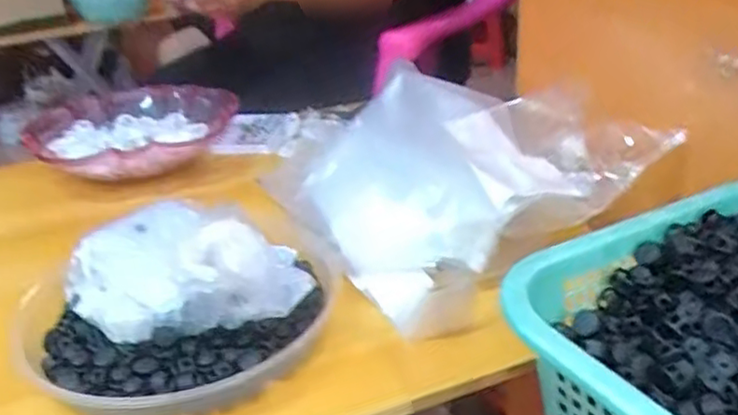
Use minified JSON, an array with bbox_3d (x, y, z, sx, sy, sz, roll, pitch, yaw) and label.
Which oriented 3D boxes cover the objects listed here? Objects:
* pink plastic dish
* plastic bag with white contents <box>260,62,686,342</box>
[{"bbox_3d":[-0.287,-0.093,0.835,0.223,0.062,0.257,1,29,13],"label":"pink plastic dish"},{"bbox_3d":[0.071,-0.048,0.634,0.271,0.118,0.324,-18,30,-22],"label":"plastic bag with white contents"}]

